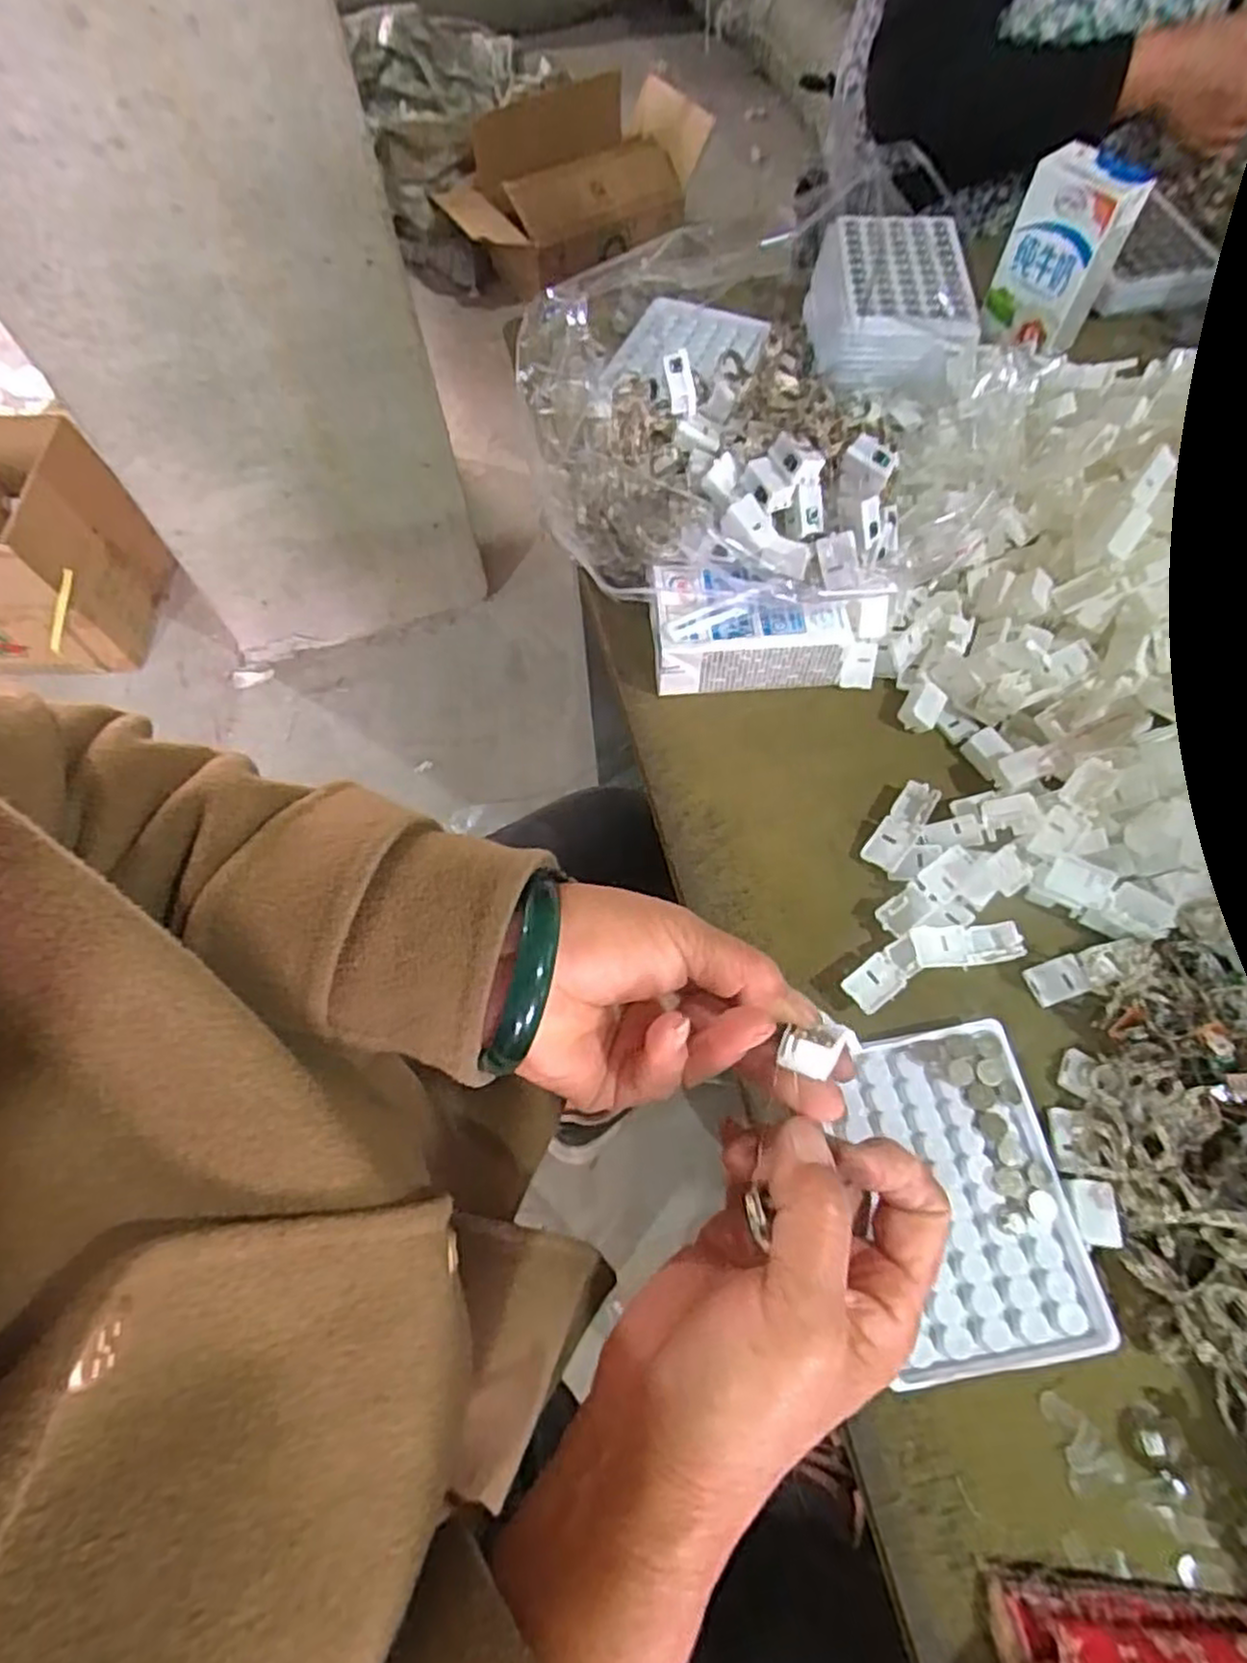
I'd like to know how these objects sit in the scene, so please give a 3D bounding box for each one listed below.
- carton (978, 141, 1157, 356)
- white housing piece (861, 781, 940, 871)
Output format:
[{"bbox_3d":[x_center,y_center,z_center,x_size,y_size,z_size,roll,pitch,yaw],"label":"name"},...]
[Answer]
[{"bbox_3d":[0.306,-0.403,0.519,0.068,0.100,0.049,41,73,19],"label":"carton"},{"bbox_3d":[0.147,-0.002,0.392,0.020,0.010,0.052,35,71,17],"label":"white housing piece"}]

